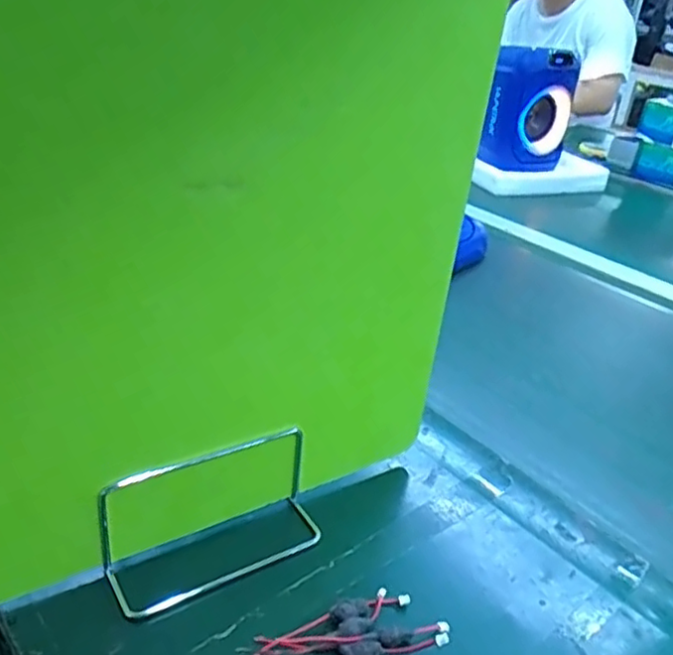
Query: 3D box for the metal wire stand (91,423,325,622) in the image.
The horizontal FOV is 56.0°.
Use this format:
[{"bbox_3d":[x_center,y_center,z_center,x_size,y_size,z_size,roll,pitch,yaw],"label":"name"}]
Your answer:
[{"bbox_3d":[-0.081,0.131,0.444,0.156,0.080,0.056,-13,36,-31],"label":"metal wire stand"}]

